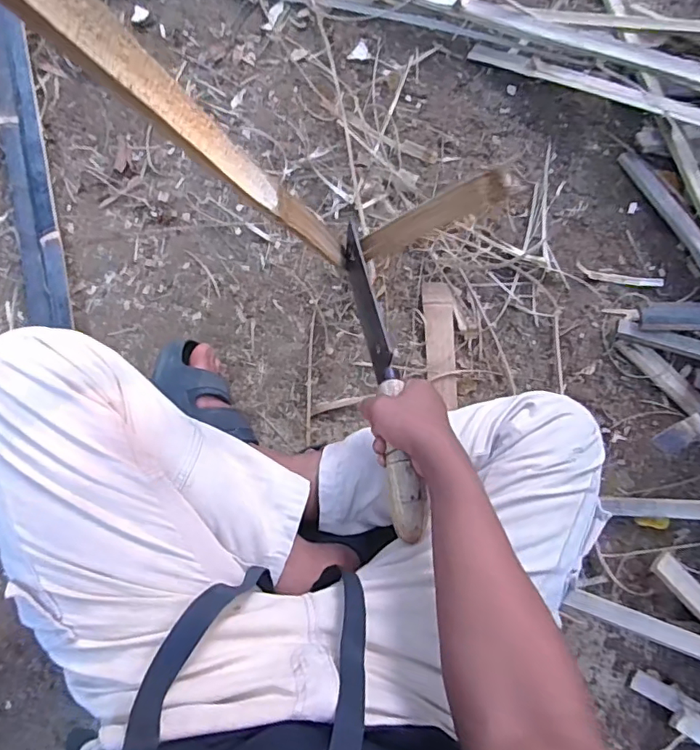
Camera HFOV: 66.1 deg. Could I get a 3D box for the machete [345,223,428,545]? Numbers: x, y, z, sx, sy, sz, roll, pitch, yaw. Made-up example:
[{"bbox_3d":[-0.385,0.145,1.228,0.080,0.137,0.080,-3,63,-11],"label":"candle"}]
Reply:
[{"bbox_3d":[0.032,-0.016,0.590,0.033,0.053,0.377,-9,65,-1],"label":"machete"}]

